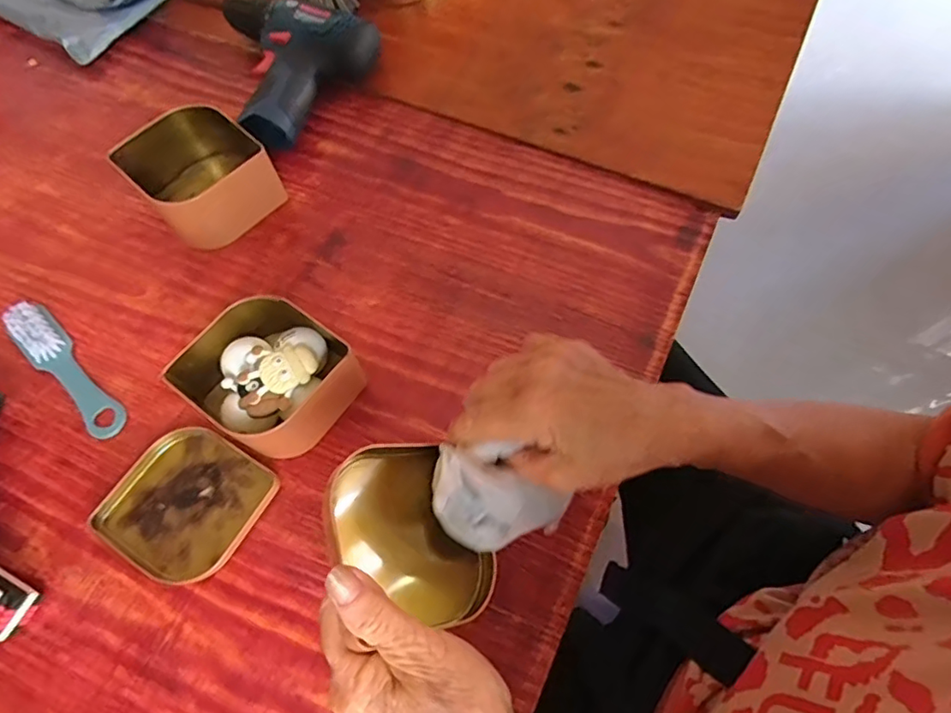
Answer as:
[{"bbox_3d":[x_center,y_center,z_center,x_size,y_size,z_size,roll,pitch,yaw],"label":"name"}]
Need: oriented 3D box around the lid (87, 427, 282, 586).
[{"bbox_3d":[-0.211,0.106,0.411,0.102,0.008,0.100,30,72,12],"label":"lid"}]

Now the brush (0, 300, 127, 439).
[{"bbox_3d":[-0.332,0.008,0.455,0.145,0.014,0.034,40,74,15],"label":"brush"}]

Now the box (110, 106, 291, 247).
[{"bbox_3d":[-0.233,-0.154,0.491,0.098,0.060,0.099,-40,73,-14],"label":"box"}]

